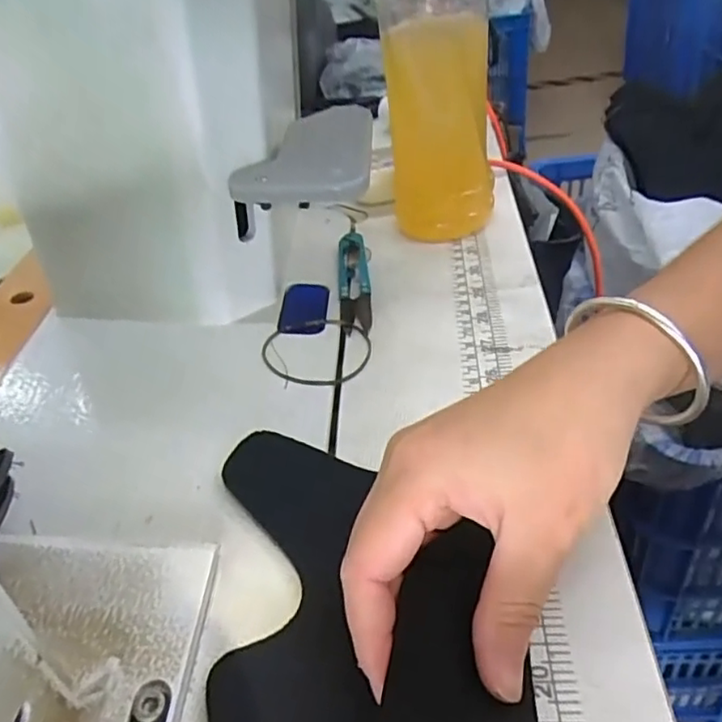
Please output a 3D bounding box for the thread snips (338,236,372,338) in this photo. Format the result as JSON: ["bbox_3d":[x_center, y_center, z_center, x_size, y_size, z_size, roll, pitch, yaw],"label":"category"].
[{"bbox_3d":[-0.005,-0.053,0.404,0.020,0.009,0.100,-9,39,2],"label":"thread snips"}]

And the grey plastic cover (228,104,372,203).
[{"bbox_3d":[-0.029,-0.115,0.344,0.068,0.015,0.102,-5,39,6],"label":"grey plastic cover"}]

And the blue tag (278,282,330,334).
[{"bbox_3d":[-0.035,-0.032,0.389,0.028,0.005,0.055,-2,36,3],"label":"blue tag"}]

